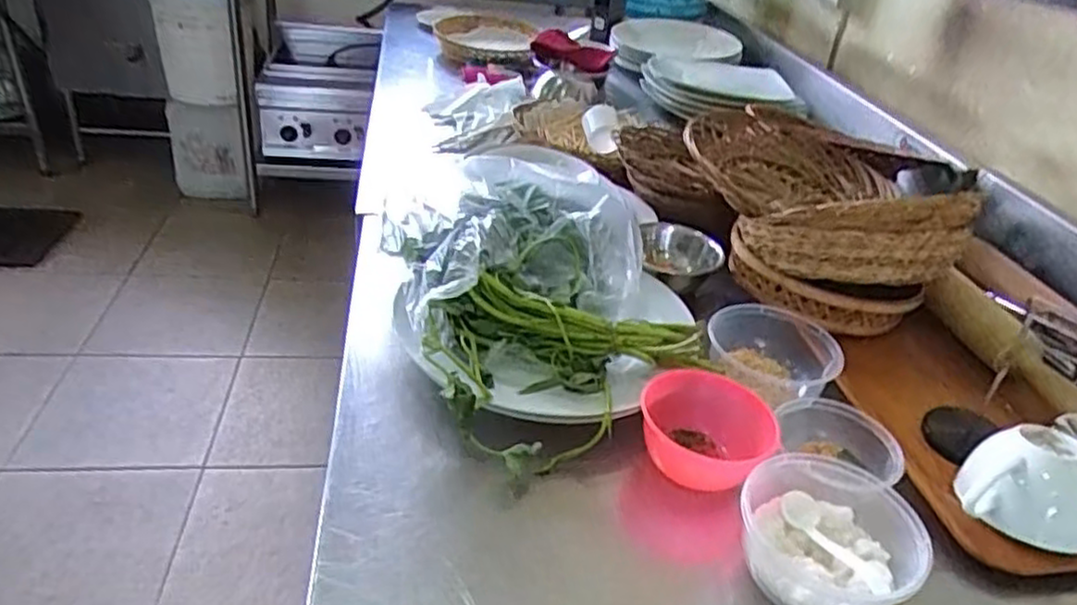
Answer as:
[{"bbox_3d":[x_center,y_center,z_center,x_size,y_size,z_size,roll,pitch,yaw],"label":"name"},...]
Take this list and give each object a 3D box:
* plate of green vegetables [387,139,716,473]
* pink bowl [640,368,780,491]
[{"bbox_3d":[0.000,-0.016,0.648,0.277,0.122,0.270,5,32,-3],"label":"plate of green vegetables"},{"bbox_3d":[0.130,0.101,0.571,0.098,0.058,0.105,5,32,-3],"label":"pink bowl"}]

